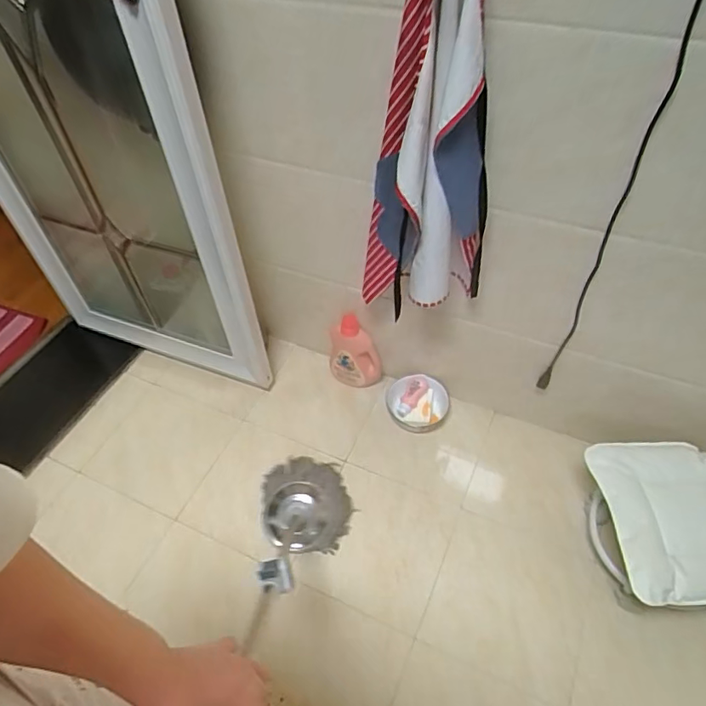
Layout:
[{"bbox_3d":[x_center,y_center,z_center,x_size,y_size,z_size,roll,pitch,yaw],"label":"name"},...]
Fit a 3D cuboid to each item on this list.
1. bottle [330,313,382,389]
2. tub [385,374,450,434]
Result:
[{"bbox_3d":[0.005,0.004,1.450,0.135,0.239,0.064,23,56,19],"label":"bottle"},{"bbox_3d":[0.174,0.136,1.424,0.163,0.052,0.157,-1,51,1],"label":"tub"}]

